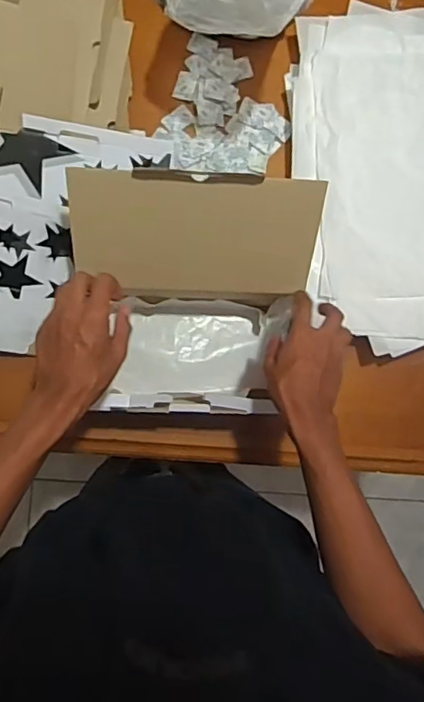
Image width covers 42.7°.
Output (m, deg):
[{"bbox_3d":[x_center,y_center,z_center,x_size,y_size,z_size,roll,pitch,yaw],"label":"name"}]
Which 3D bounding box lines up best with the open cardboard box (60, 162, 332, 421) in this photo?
[{"bbox_3d":[-0.025,-0.060,0.664,0.267,0.180,0.261,0,91,-8],"label":"open cardboard box"}]

